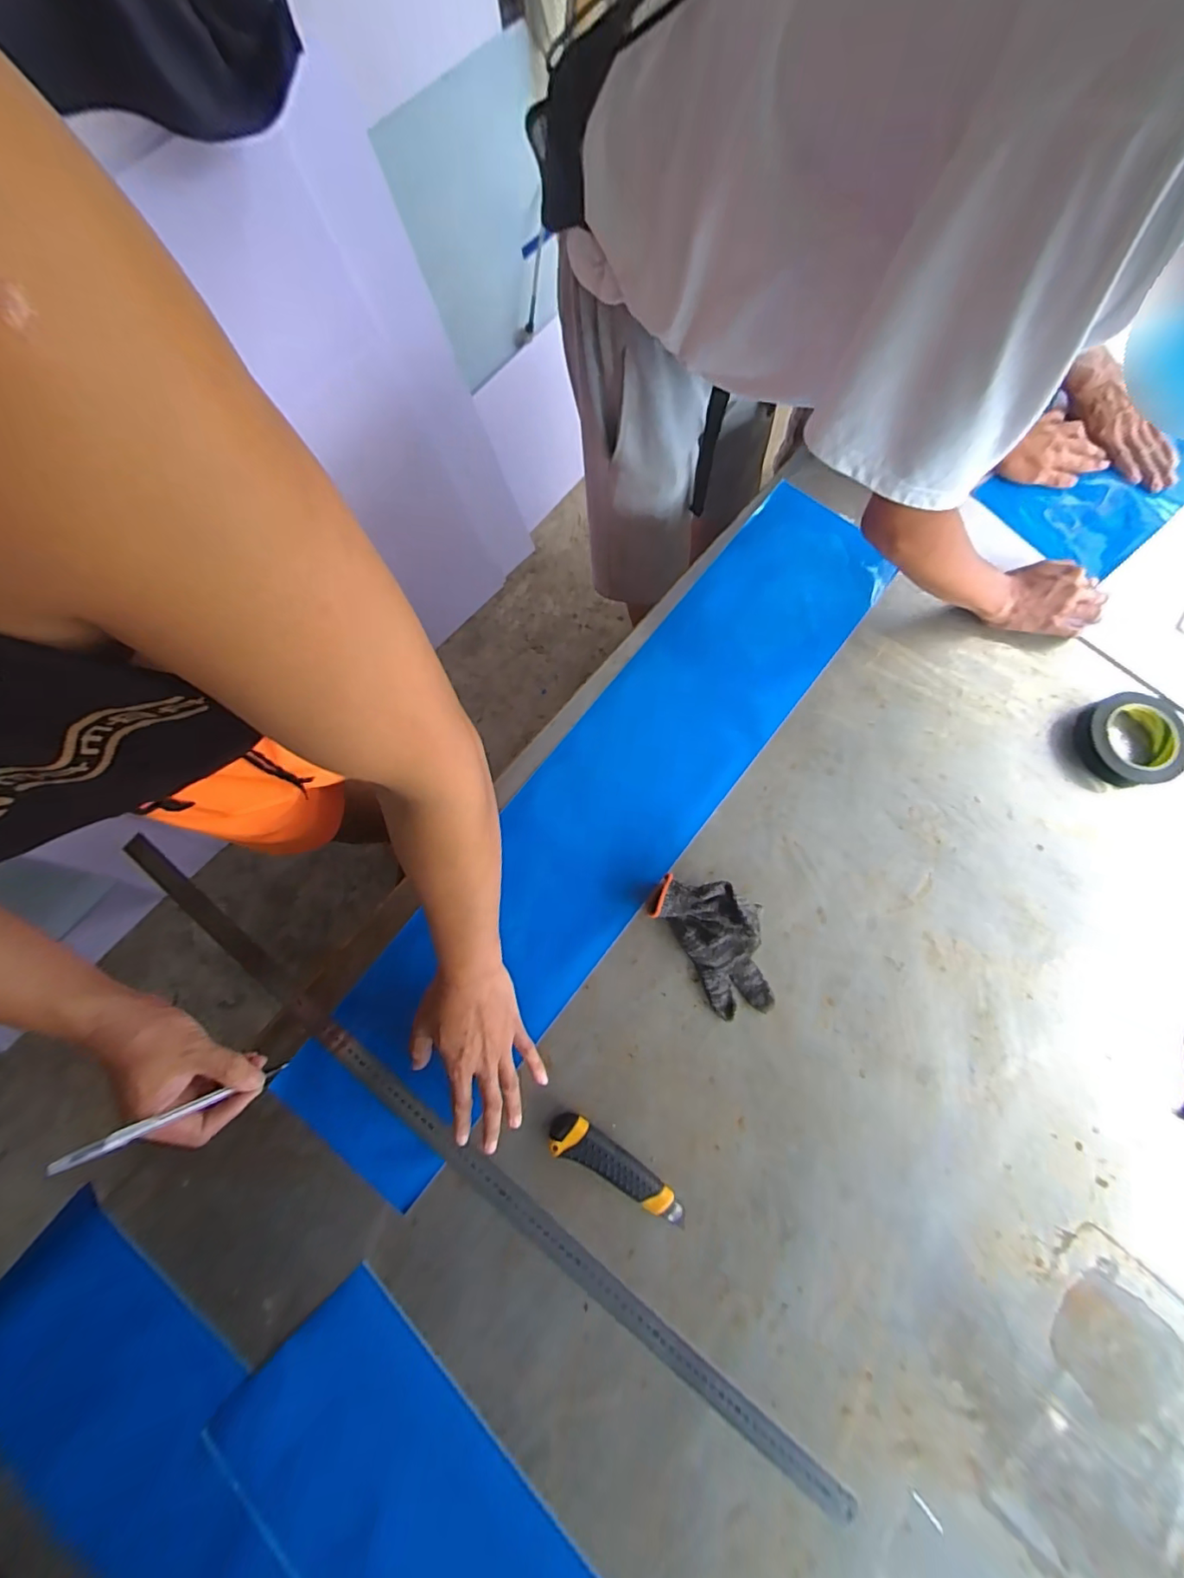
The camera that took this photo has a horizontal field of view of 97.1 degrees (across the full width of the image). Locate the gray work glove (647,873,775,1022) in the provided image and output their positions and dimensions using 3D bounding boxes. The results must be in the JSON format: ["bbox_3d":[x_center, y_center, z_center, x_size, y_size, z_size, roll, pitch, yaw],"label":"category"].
[{"bbox_3d":[0.146,0.165,0.576,0.103,0.036,0.177,-34,80,-6],"label":"gray work glove"}]

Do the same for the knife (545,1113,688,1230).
[{"bbox_3d":[0.027,0.391,0.540,0.154,0.019,0.037,29,81,6],"label":"knife"}]

